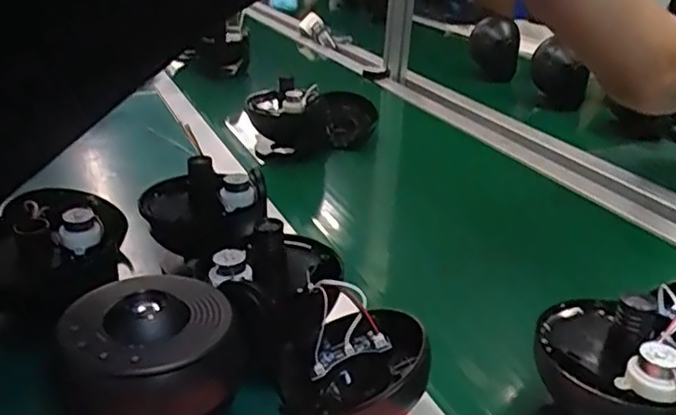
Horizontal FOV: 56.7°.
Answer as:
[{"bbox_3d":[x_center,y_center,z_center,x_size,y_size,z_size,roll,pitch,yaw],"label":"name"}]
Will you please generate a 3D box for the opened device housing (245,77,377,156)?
[{"bbox_3d":[-0.039,-0.134,0.936,0.196,0.111,0.103,-4,25,-36],"label":"opened device housing"}]

